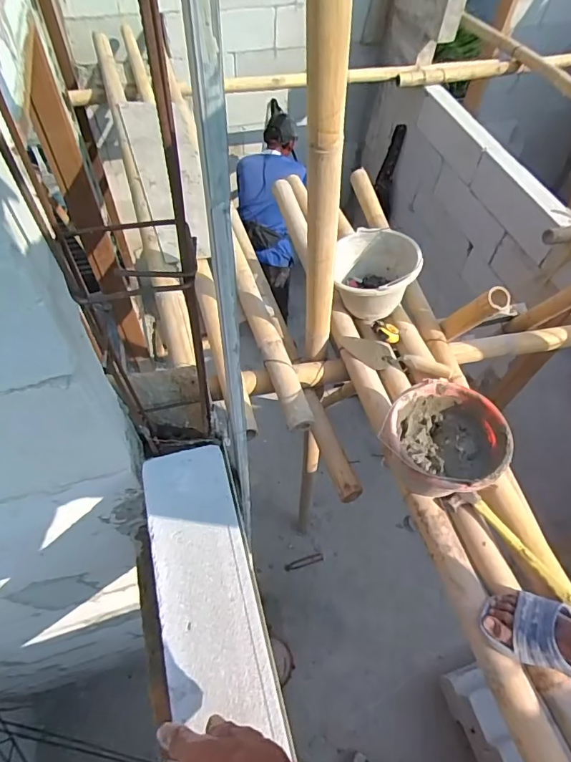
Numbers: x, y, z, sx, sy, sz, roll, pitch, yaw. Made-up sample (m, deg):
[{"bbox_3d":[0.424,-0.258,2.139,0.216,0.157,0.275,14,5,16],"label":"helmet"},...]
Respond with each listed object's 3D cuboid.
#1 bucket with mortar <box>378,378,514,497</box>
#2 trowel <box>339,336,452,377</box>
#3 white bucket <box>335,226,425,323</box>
[{"bbox_3d":[0.327,0.136,0.966,0.227,0.157,0.227,1,57,-2],"label":"bucket with mortar"},{"bbox_3d":[0.281,-0.068,1.176,0.284,0.050,0.084,19,58,9],"label":"trowel"},{"bbox_3d":[0.239,-0.283,1.240,0.219,0.157,0.238,6,57,1],"label":"white bucket"}]

